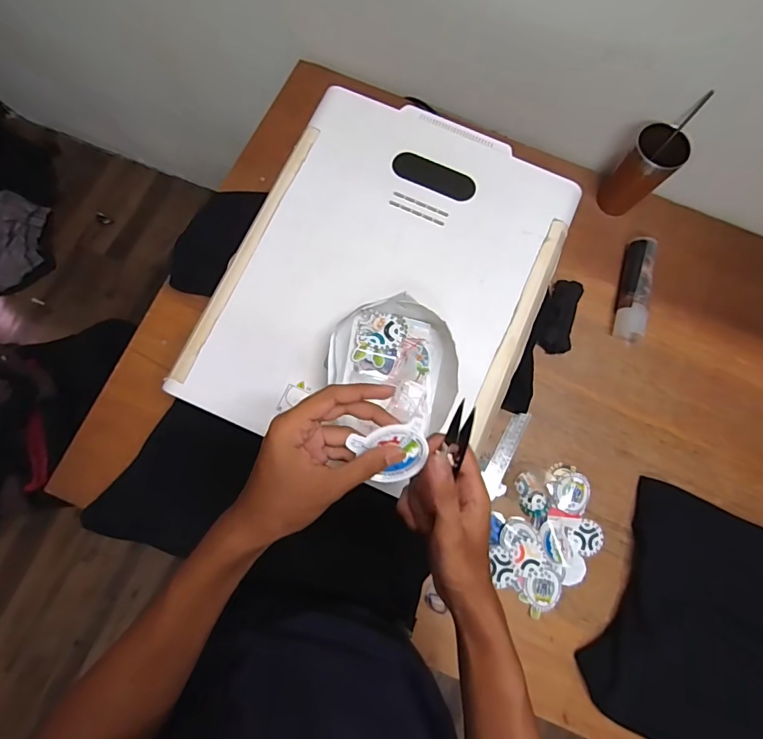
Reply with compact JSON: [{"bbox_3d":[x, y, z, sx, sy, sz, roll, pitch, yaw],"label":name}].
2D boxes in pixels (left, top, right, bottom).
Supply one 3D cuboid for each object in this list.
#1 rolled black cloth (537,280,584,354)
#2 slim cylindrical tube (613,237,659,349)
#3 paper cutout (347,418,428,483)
[{"bbox_3d":[0.302,-0.091,0.752,0.058,0.031,0.127,17,77,0],"label":"rolled black cloth"},{"bbox_3d":[0.437,-0.140,0.764,0.046,0.040,0.183,14,77,0],"label":"slim cylindrical tube"},{"bbox_3d":[0.009,0.069,0.363,0.059,0.004,0.044,-16,85,7],"label":"paper cutout"}]

